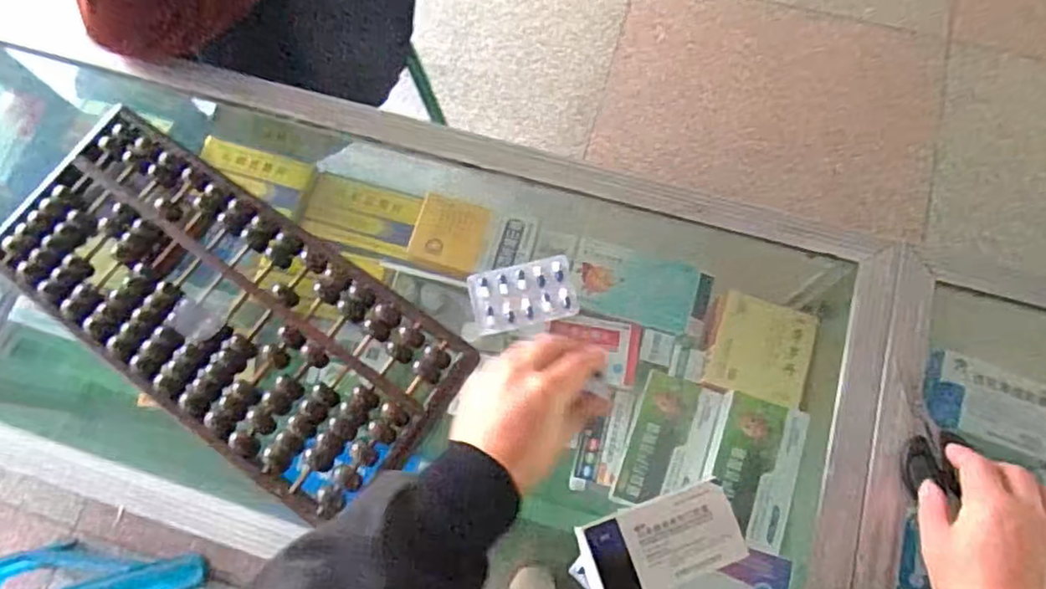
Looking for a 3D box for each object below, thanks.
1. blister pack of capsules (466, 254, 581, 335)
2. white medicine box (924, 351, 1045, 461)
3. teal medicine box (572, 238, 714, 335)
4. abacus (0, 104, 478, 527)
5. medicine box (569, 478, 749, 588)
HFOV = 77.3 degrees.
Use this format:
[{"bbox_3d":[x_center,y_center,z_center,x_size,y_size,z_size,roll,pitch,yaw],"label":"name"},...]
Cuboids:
[{"bbox_3d":[0.001,0.000,0.563,0.088,0.009,0.055,-11,73,-1],"label":"blister pack of capsules"},{"bbox_3d":[0.497,0.115,0.693,0.125,0.027,0.079,17,75,7],"label":"white medicine box"},{"bbox_3d":[0.131,-0.009,0.734,0.153,0.017,0.081,14,74,6],"label":"teal medicine box"},{"bbox_3d":[-0.251,0.010,0.542,0.401,0.020,0.173,33,75,11],"label":"abacus"},{"bbox_3d":[0.097,0.185,0.482,0.120,0.030,0.060,-20,74,-4],"label":"medicine box"}]

